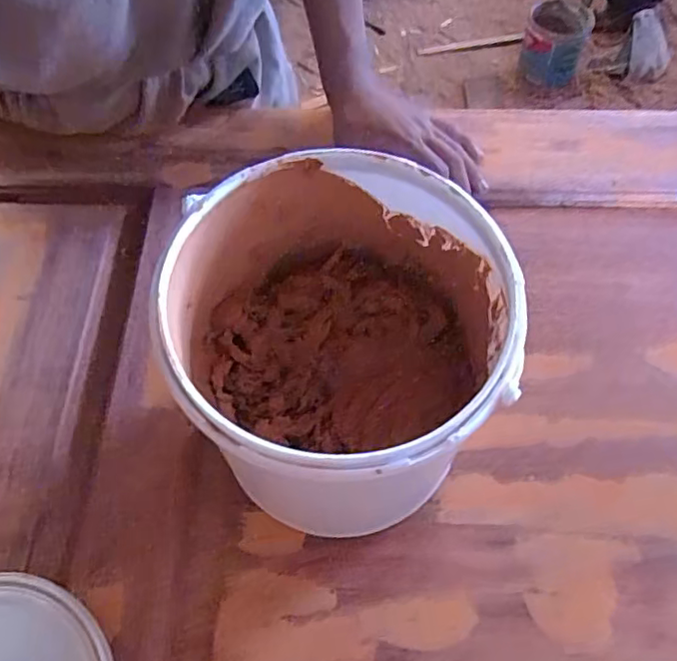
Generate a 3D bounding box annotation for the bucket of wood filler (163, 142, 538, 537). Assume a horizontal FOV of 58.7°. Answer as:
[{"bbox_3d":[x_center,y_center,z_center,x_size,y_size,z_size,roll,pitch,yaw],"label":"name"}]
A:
[{"bbox_3d":[-0.002,0.022,0.373,0.172,0.187,0.181,0,62,0],"label":"bucket of wood filler"}]

